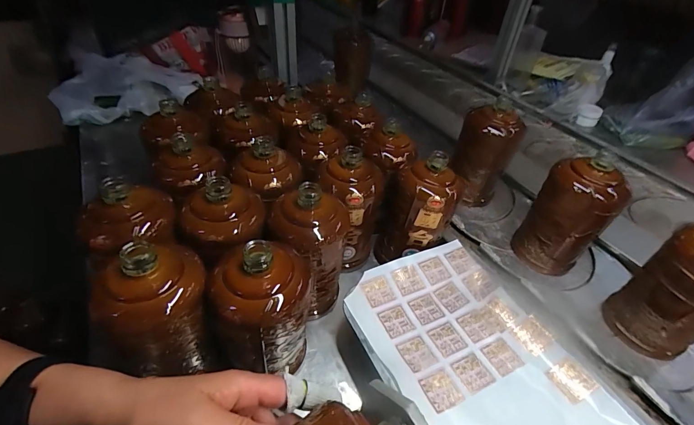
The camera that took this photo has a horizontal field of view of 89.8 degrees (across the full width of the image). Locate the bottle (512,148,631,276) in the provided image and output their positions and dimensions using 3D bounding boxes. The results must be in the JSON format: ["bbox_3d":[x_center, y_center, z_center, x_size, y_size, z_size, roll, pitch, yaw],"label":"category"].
[{"bbox_3d":[0.301,0.006,0.481,0.073,0.160,0.073,3,42,-2],"label":"bottle"}]

